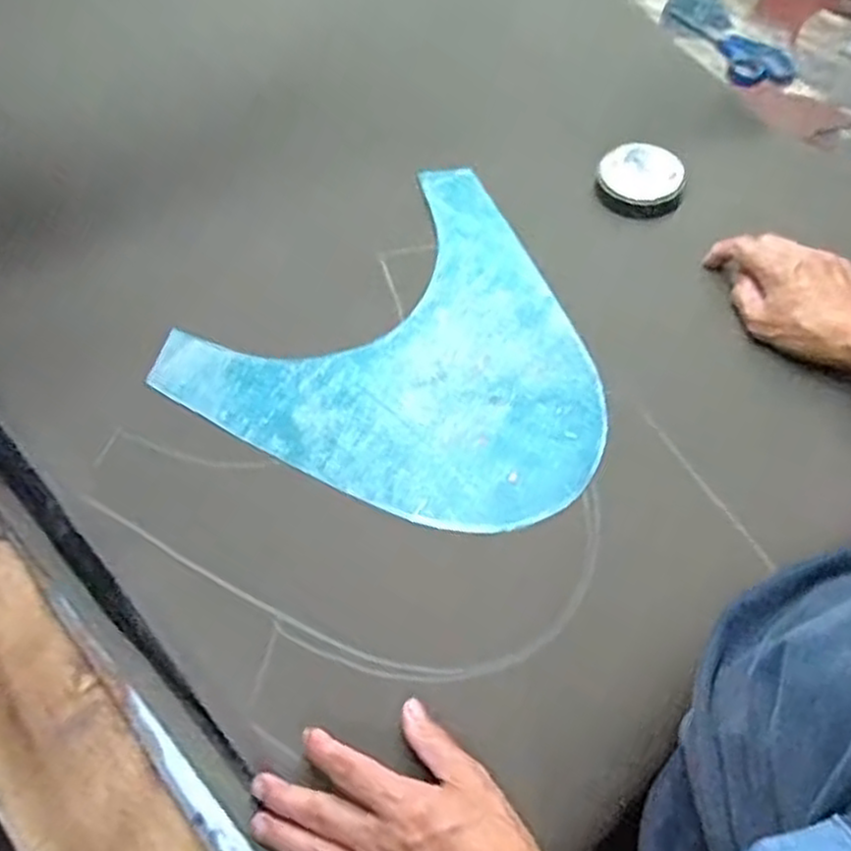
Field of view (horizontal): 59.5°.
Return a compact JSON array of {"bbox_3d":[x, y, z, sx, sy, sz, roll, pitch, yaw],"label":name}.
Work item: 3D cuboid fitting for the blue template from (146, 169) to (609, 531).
[{"bbox_3d":[-0.002,-0.046,0.600,0.315,0.009,0.298,-38,66,-18],"label":"blue template"}]

